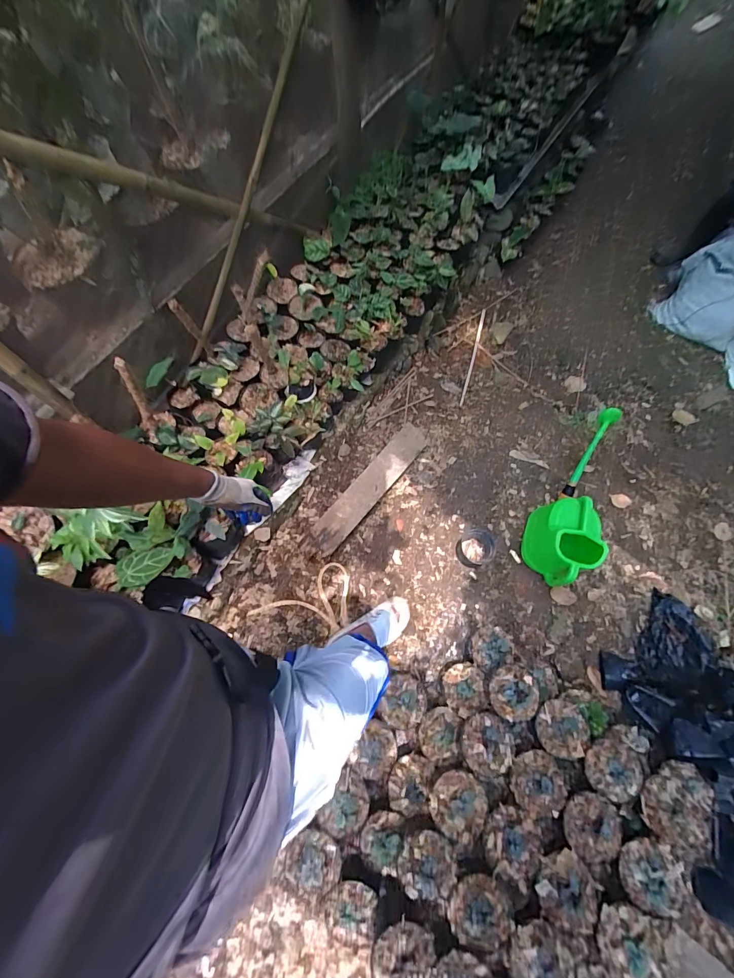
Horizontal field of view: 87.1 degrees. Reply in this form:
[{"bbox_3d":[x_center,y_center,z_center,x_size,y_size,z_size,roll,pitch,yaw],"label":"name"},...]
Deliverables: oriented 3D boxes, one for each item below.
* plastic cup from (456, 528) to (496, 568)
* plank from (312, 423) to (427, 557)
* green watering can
[{"bbox_3d":[0.391,0.214,1.385,0.126,0.068,0.132,1,66,-2],"label":"plastic cup"},{"bbox_3d":[0.010,-0.015,1.468,0.131,0.056,0.605,38,75,16],"label":"plank"},{"bbox_3d":[0.722,0.053,1.323,0.197,0.314,0.531,29,72,12],"label":"green watering can"}]

